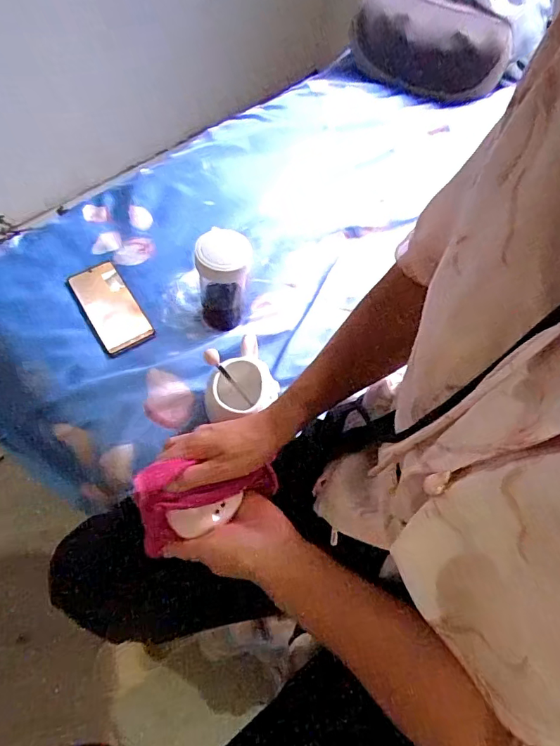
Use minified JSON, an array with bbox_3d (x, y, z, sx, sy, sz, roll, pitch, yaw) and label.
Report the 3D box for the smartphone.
[{"bbox_3d":[-0.255,-0.101,0.692,0.077,0.011,0.155,-29,67,-19],"label":"smartphone"}]

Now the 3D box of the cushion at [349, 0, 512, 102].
[{"bbox_3d":[0.341,-0.745,1.048,0.339,0.124,0.210,22,60,10],"label":"cushion"}]

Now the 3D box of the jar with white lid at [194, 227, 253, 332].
[{"bbox_3d":[-0.078,-0.126,0.645,0.066,0.141,0.068,2,60,-3],"label":"jar with white lid"}]

